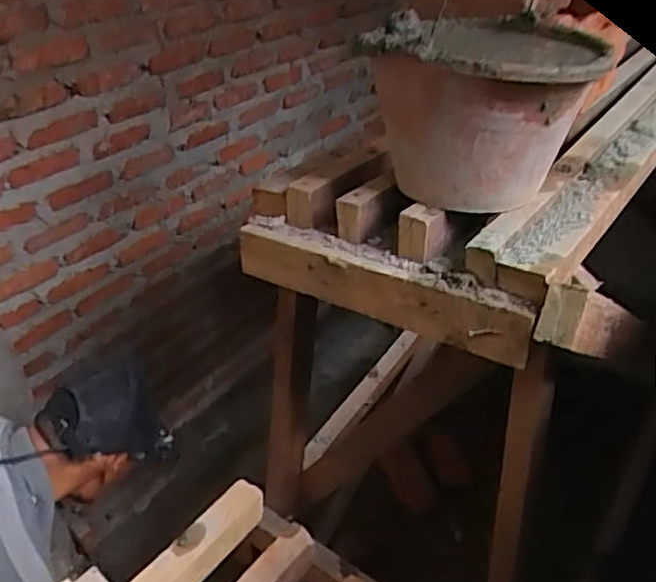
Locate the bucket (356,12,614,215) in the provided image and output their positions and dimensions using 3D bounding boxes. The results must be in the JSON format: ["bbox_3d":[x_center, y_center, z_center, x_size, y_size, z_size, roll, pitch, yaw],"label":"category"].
[{"bbox_3d":[0.157,-0.201,0.705,0.222,0.156,0.220,-1,33,3],"label":"bucket"}]

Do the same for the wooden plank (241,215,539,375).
[{"bbox_3d":[0.050,-0.011,0.724,0.372,0.063,0.060,18,39,30],"label":"wooden plank"}]

